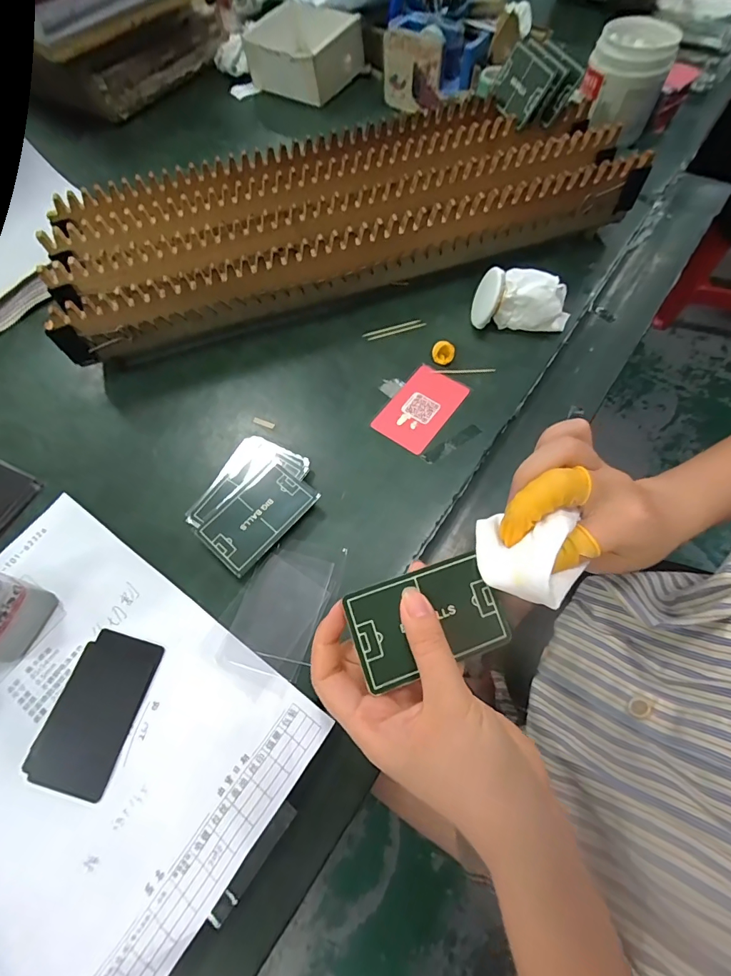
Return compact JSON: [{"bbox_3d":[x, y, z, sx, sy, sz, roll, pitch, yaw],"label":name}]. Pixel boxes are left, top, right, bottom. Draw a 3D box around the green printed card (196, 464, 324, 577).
[{"bbox_3d":[-0.086,0.020,0.333,0.055,0.004,0.086,38,72,17],"label":"green printed card"}]

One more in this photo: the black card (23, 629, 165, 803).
[{"bbox_3d":[-0.188,0.153,0.292,0.060,0.004,0.096,12,67,9],"label":"black card"}]

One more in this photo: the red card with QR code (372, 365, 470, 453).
[{"bbox_3d":[0.051,-0.074,0.383,0.055,0.004,0.085,34,72,17],"label":"red card with QR code"}]

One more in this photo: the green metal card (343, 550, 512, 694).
[{"bbox_3d":[0.035,0.071,0.230,0.083,0.004,0.052,-15,79,-12],"label":"green metal card"}]

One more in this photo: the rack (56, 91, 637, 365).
[{"bbox_3d":[-0.027,-0.281,0.444,0.572,0.078,0.188,-17,66,-5],"label":"rack"}]

